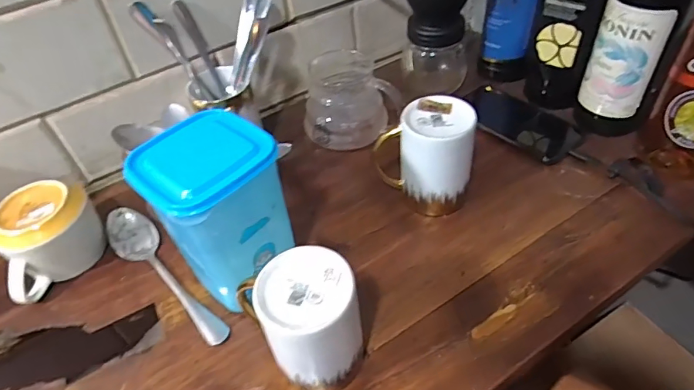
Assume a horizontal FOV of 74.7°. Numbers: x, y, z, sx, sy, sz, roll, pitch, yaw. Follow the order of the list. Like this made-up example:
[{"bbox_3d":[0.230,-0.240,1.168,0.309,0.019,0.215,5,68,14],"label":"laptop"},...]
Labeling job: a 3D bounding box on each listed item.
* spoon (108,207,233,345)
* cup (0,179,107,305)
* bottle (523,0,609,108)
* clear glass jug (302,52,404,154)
[{"bbox_3d":[-0.184,0.076,0.445,0.042,0.017,0.199,-35,53,-23],"label":"spoon"},{"bbox_3d":[-0.299,0.039,0.452,0.098,0.073,0.071,-38,55,-26],"label":"cup"},{"bbox_3d":[0.251,-0.227,0.501,0.066,0.262,0.082,14,51,18],"label":"bottle"},{"bbox_3d":[0.005,-0.113,0.560,0.109,0.096,0.099,-6,48,1],"label":"clear glass jug"}]

